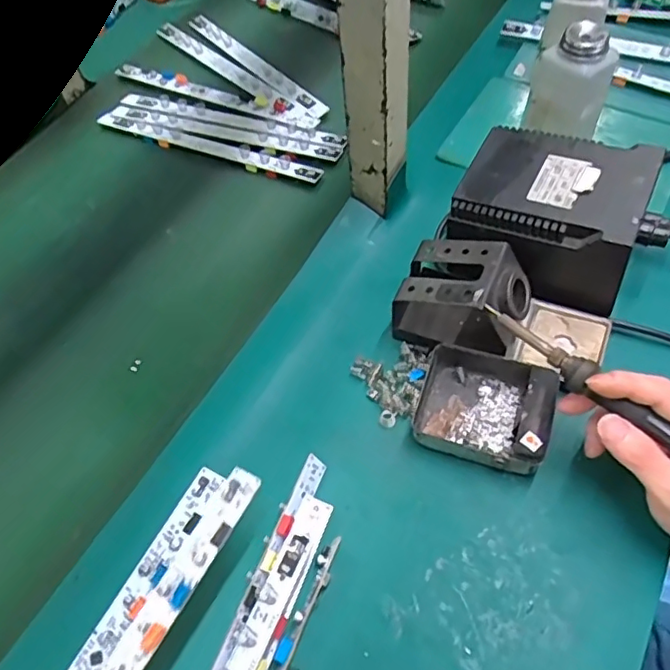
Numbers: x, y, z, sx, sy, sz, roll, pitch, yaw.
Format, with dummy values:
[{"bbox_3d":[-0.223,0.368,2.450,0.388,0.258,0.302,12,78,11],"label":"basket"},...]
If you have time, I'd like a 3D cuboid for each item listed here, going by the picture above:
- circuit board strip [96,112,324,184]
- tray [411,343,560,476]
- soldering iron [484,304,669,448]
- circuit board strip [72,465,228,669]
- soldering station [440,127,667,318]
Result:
[{"bbox_3d":[-0.145,-0.212,0.641,0.287,0.004,0.021,20,61,16],"label":"circuit board strip"},{"bbox_3d":[0.109,0.052,0.426,0.093,0.034,0.079,16,60,14],"label":"tray"},{"bbox_3d":[0.180,0.044,0.352,0.021,0.016,0.217,-40,59,-19],"label":"soldering iron"},{"bbox_3d":[-0.155,0.210,0.357,0.020,0.009,0.284,23,62,18],"label":"circuit board strip"},{"bbox_3d":[0.179,-0.097,0.485,0.144,0.093,0.119,25,63,19],"label":"soldering station"}]

